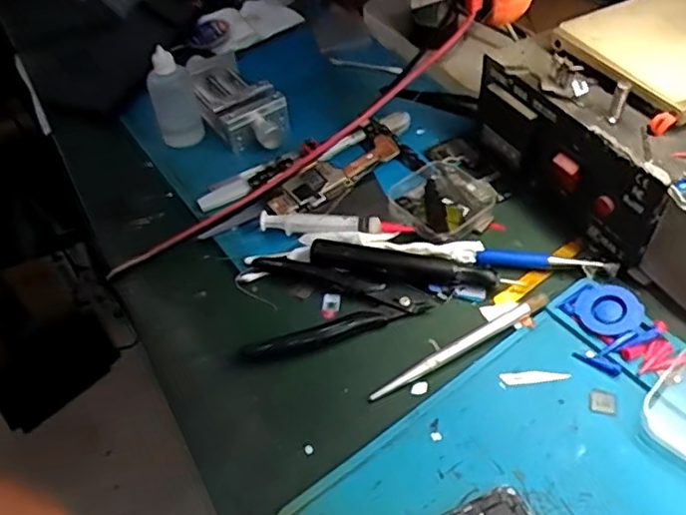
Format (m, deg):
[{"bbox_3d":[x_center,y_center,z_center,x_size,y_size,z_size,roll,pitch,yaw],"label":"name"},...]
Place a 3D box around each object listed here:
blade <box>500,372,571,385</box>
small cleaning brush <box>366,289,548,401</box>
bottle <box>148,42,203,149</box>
[{"bbox_3d":[0.113,0.070,0.381,0.039,0.004,0.008,-5,61,0],"label":"blade"},{"bbox_3d":[0.073,0.053,0.396,0.128,0.008,0.008,-25,50,-17],"label":"small cleaning brush"},{"bbox_3d":[-0.140,-0.131,0.537,0.036,0.088,0.038,-16,50,-11],"label":"bottle"}]

